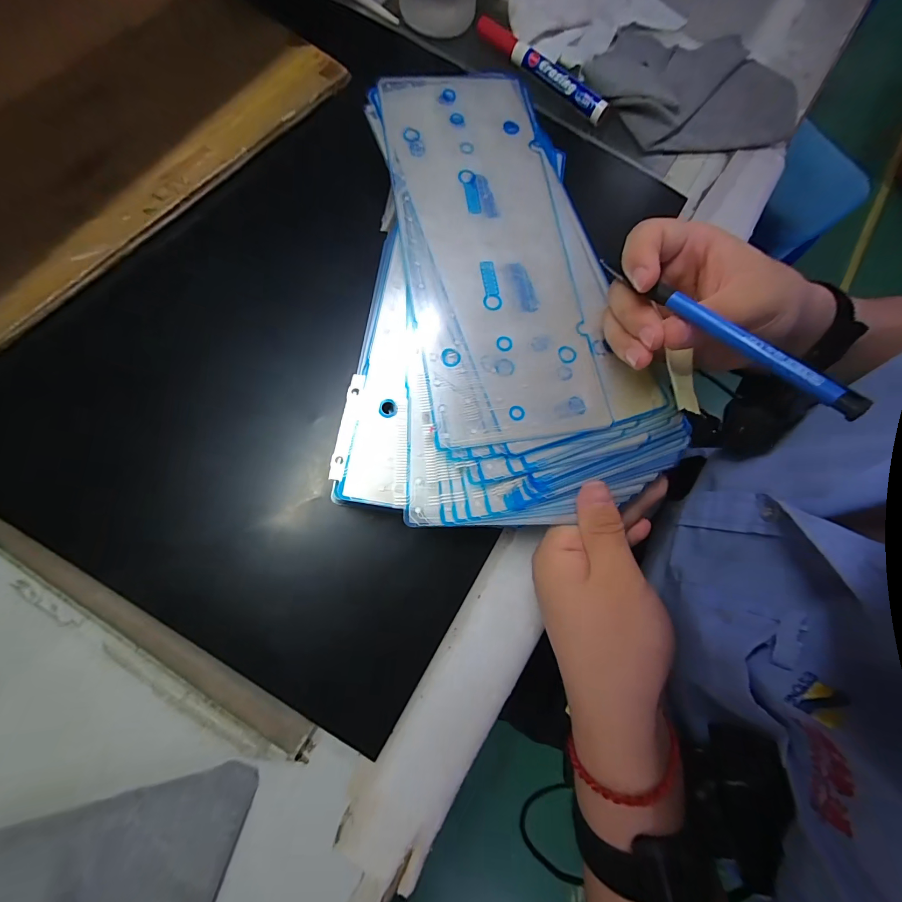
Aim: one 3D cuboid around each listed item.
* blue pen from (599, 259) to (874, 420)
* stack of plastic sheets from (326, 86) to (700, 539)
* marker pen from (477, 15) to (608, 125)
[{"bbox_3d":[0.126,-0.061,0.187,0.007,0.008,0.135,-37,62,-6],"label":"blue pen"},{"bbox_3d":[0.042,-0.113,0.252,0.196,0.019,0.312,2,78,2],"label":"stack of plastic sheets"},{"bbox_3d":[0.080,-0.338,0.341,0.137,0.017,0.017,41,77,6],"label":"marker pen"}]

